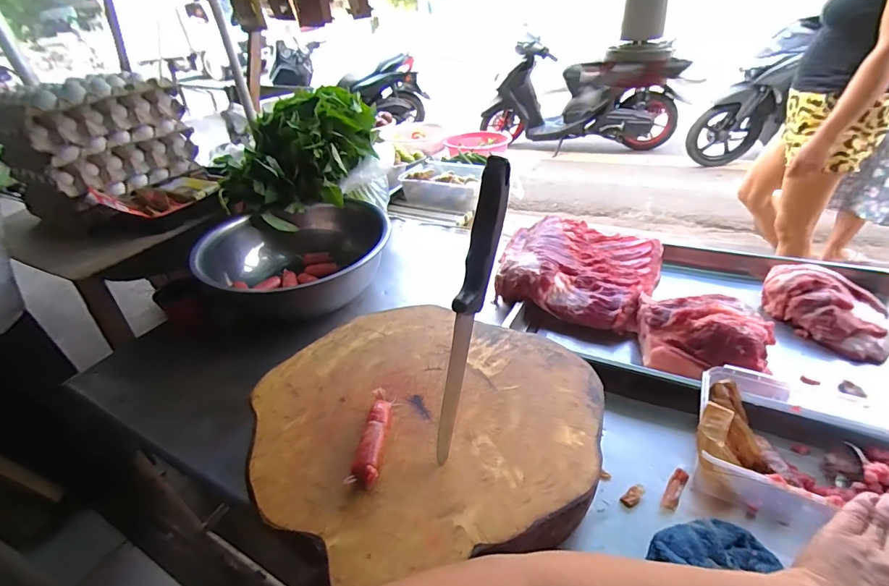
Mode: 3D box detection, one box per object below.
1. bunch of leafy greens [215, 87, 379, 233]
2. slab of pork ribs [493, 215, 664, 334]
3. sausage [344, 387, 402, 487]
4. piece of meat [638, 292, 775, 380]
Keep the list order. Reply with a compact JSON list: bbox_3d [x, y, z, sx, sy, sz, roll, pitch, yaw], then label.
[{"bbox_3d":[-0.315,-0.313,0.988,0.232,0.197,0.350,12,41,23],"label":"bunch of leafy greens"},{"bbox_3d":[0.247,-0.059,0.836,0.291,0.066,0.261,13,41,24],"label":"slab of pork ribs"},{"bbox_3d":[-0.078,0.159,0.494,0.028,0.028,0.125,0,38,8],"label":"sausage"},{"bbox_3d":[0.380,0.056,0.652,0.175,0.079,0.162,17,43,27],"label":"piece of meat"}]

